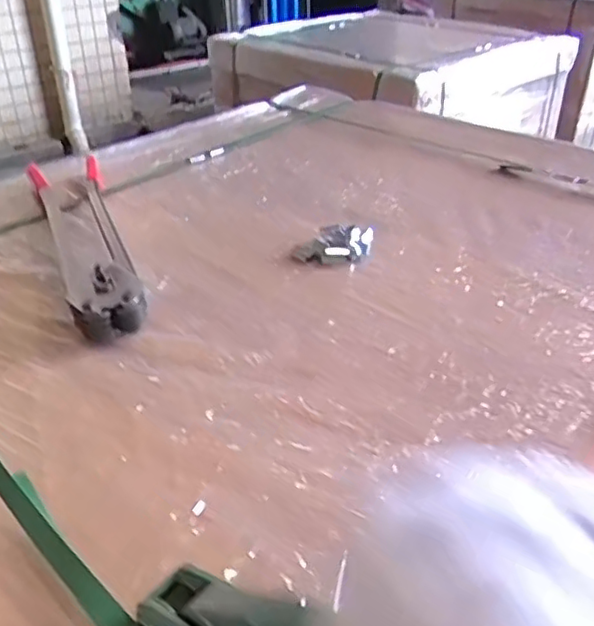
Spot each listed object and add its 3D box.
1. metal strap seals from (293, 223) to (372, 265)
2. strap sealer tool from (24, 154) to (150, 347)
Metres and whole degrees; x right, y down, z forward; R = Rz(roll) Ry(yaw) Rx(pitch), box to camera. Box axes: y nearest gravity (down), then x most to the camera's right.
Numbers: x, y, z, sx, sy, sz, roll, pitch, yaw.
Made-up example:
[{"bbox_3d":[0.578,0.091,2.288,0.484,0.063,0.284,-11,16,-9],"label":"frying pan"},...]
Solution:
[{"bbox_3d":[0.049,-0.091,0.821,0.093,0.020,0.085,6,33,11],"label":"metal strap seals"},{"bbox_3d":[-0.271,-0.099,0.820,0.099,0.042,0.456,-15,35,-20],"label":"strap sealer tool"}]

